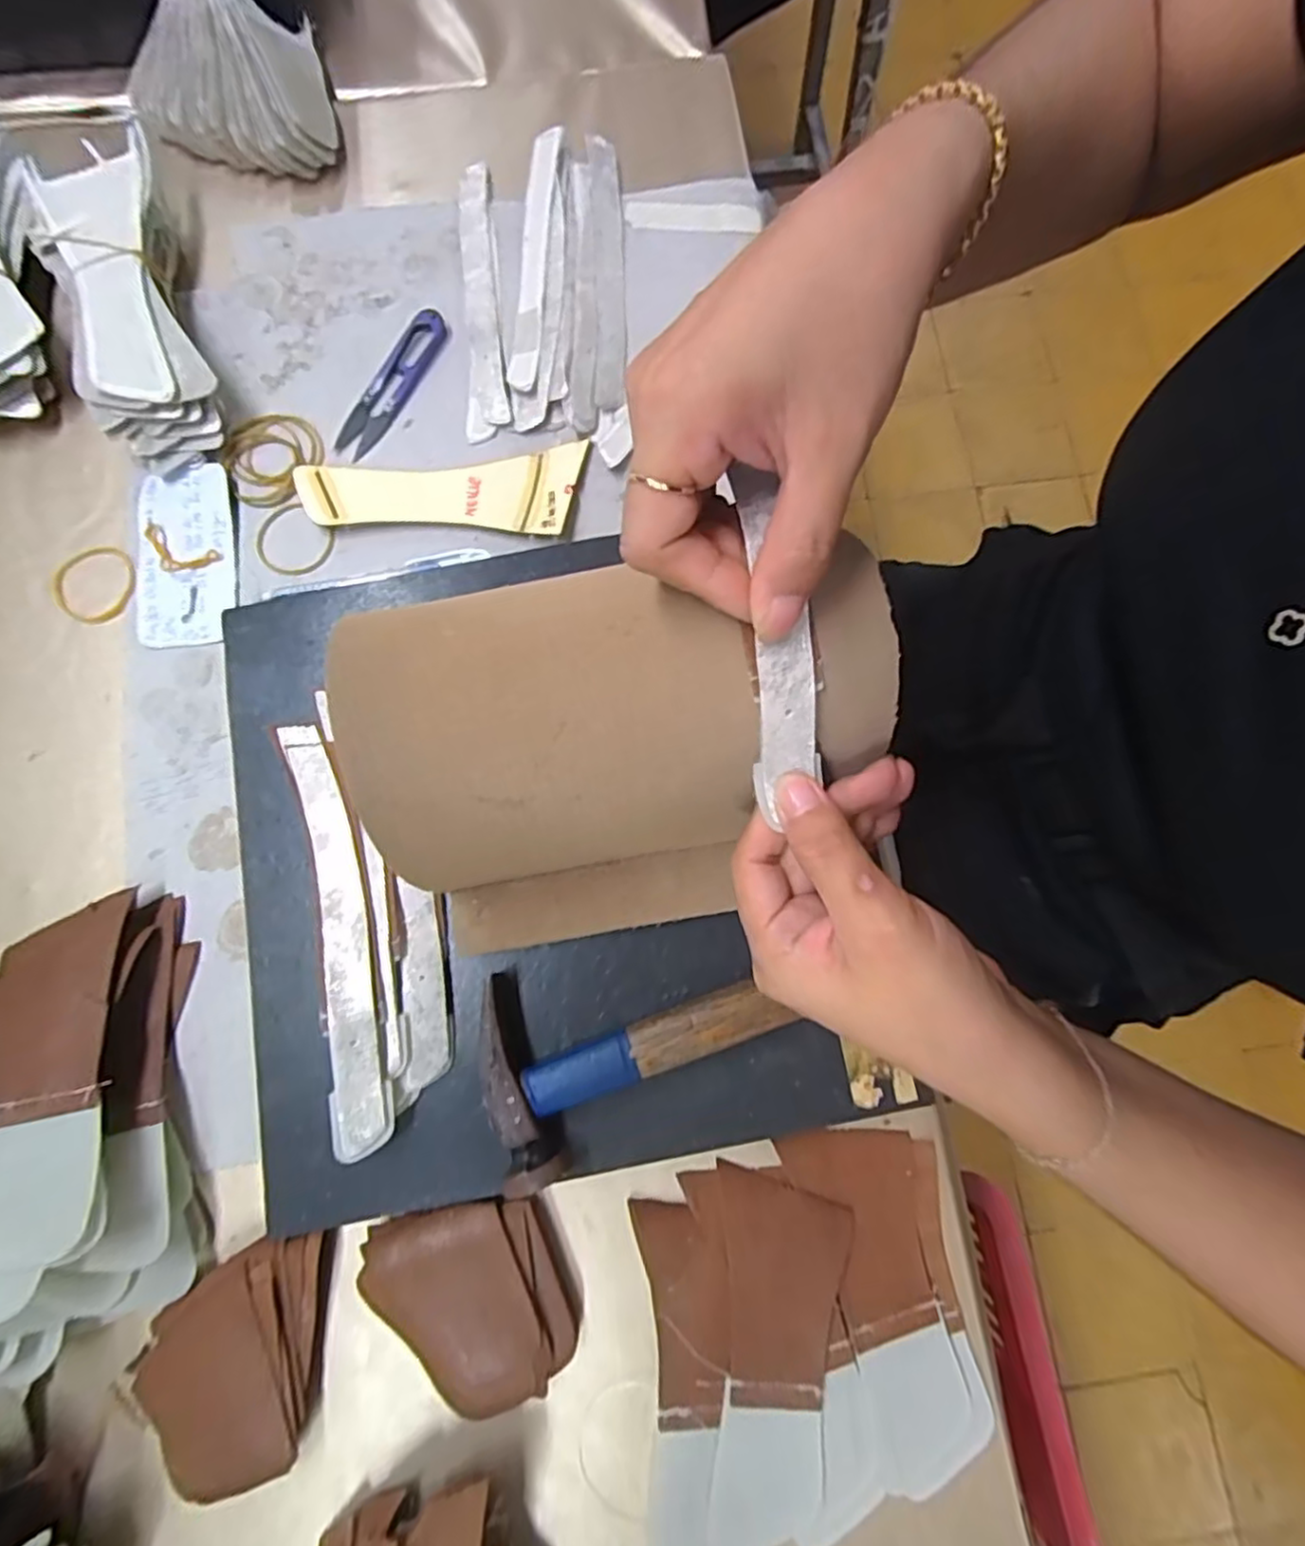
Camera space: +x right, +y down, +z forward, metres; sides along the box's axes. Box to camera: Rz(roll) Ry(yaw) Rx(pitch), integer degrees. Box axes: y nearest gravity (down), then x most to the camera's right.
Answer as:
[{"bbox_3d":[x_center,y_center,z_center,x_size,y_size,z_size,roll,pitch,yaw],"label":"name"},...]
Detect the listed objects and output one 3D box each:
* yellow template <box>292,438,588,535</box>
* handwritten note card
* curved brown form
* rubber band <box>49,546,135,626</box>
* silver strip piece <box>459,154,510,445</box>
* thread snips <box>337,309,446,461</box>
[{"bbox_3d":[-0.117,-0.155,0.383,0.157,0.007,0.058,-7,72,-4],"label":"yellow template"},{"bbox_3d":[-0.262,-0.120,0.376,0.055,0.007,0.102,-9,79,-3],"label":"handwritten note card"},{"bbox_3d":[-0.009,-0.027,0.234,0.180,0.044,0.104,-11,80,-3],"label":"curved brown form"},{"bbox_3d":[-0.307,-0.105,0.373,0.042,0.004,0.045,0,79,-1],"label":"rubber band"},{"bbox_3d":[-0.102,-0.289,0.409,0.025,0.008,0.189,-4,79,-2],"label":"silver strip piece"},{"bbox_3d":[-0.152,-0.228,0.396,0.023,0.007,0.101,28,80,4],"label":"thread snips"}]

